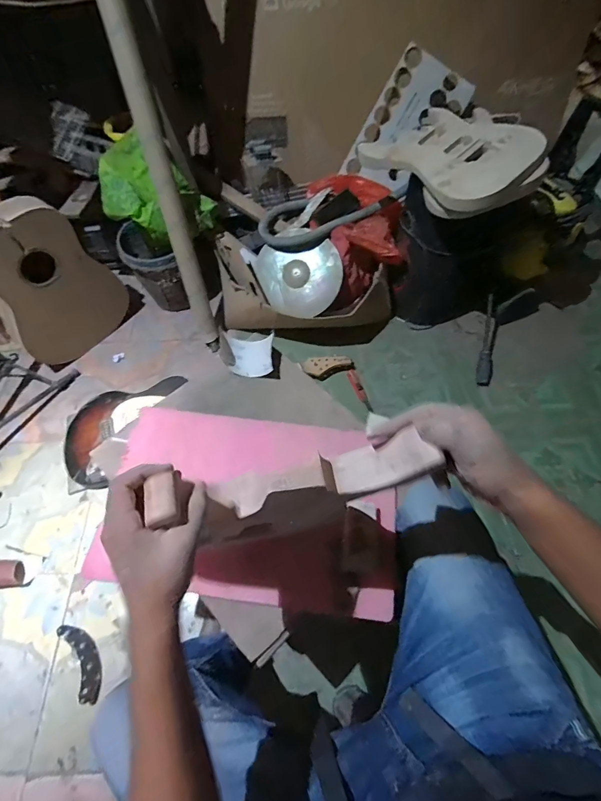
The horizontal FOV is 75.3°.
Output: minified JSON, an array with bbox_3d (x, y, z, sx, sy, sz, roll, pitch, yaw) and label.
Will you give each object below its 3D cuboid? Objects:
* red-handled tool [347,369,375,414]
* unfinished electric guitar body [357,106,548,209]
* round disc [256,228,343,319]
[{"bbox_3d":[0.208,-0.034,1.351,0.033,0.015,0.163,-25,84,-15],"label":"red-handled tool"},{"bbox_3d":[0.407,-0.652,1.028,0.330,0.055,0.405,-33,54,-5],"label":"unfinished electric guitar body"},{"bbox_3d":[0.001,-0.418,1.294,0.265,0.029,0.270,2,107,7],"label":"round disc"}]

